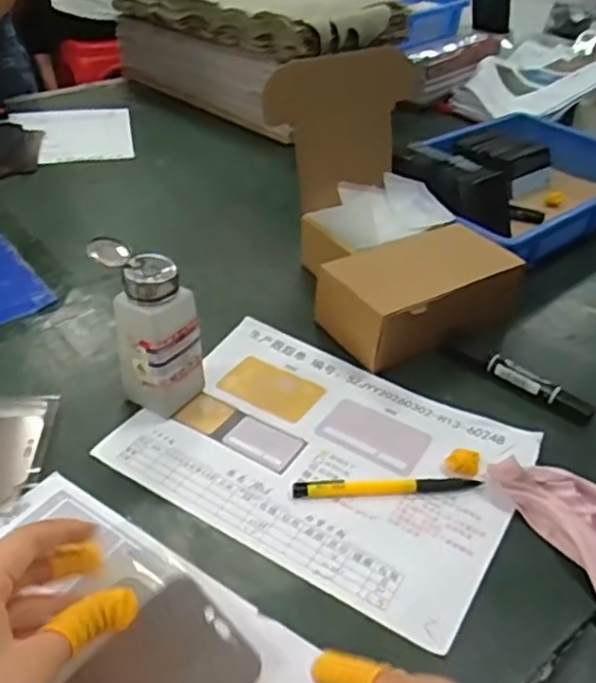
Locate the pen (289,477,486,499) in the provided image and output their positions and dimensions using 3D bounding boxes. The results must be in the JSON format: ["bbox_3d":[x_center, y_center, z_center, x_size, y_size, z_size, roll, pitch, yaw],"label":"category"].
[{"bbox_3d":[0.067,0.107,0.503,0.140,0.009,0.013,-2,39,-6],"label":"pen"}]

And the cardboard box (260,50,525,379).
[{"bbox_3d":[0.100,-0.137,0.657,0.187,0.207,0.228,-15,42,-22],"label":"cardboard box"}]

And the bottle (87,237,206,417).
[{"bbox_3d":[-0.119,-0.011,0.538,0.069,0.137,0.051,26,44,26],"label":"bottle"}]

